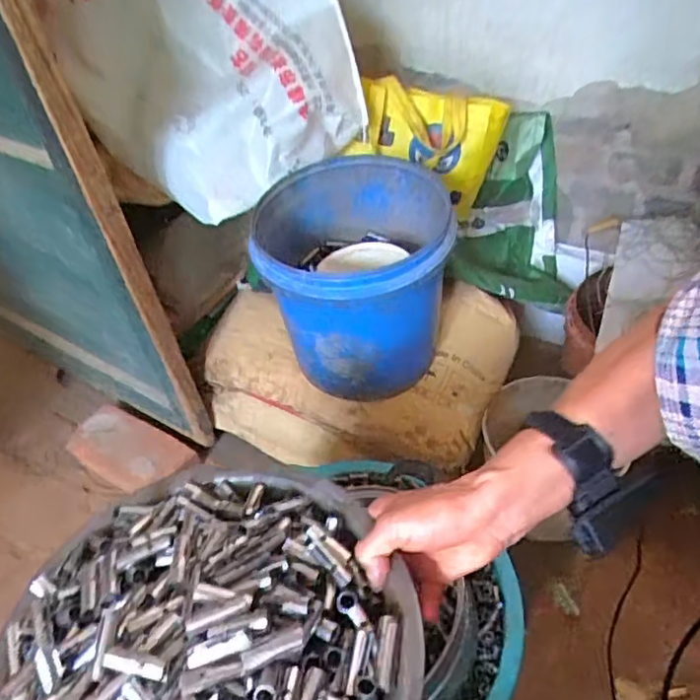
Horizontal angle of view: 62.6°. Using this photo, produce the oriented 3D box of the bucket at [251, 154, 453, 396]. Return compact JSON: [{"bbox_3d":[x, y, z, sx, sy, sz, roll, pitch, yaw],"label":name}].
[{"bbox_3d":[0.025,-0.096,0.830,0.282,0.244,0.267,-2,45,2],"label":"bucket"}]

